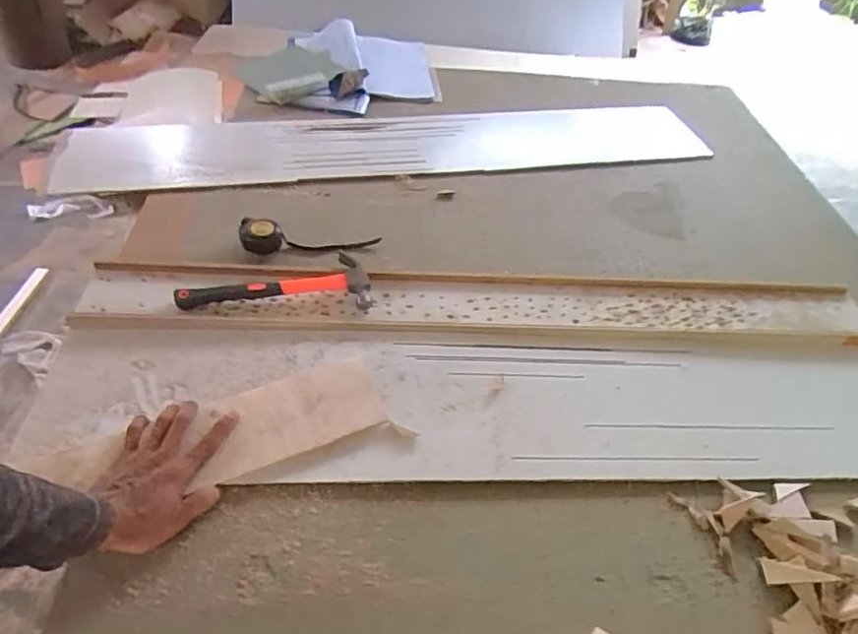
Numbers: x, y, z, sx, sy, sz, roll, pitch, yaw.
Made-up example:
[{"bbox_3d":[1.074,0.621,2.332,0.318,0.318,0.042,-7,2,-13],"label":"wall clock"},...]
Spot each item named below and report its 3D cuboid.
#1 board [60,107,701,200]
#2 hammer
[{"bbox_3d":[-0.061,-0.358,1.148,1.279,0.027,0.222,-6,50,-10],"label":"board"},{"bbox_3d":[-0.221,-0.046,0.814,0.267,0.037,0.098,-2,50,-6],"label":"hammer"}]

